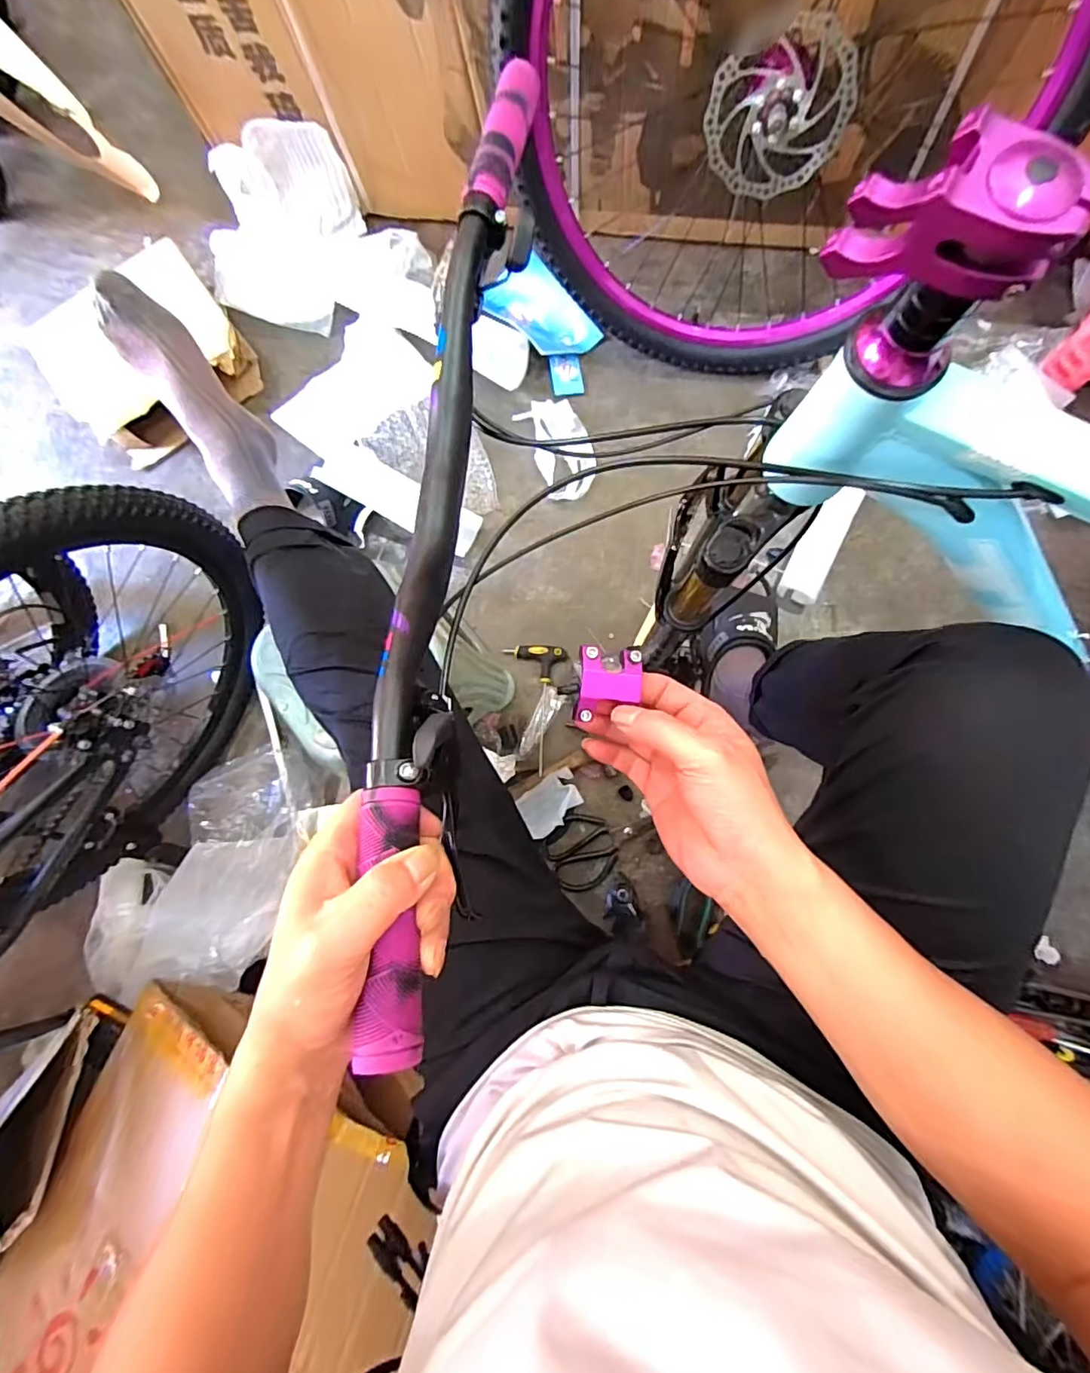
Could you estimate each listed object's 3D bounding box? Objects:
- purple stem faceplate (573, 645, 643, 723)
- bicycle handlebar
[{"bbox_3d":[0.041,-0.002,0.359,0.041,0.013,0.047,2,84,6],"label":"purple stem faceplate"},{"bbox_3d":[-0.059,-0.140,0.377,0.069,0.090,0.675,2,72,6],"label":"bicycle handlebar"}]

